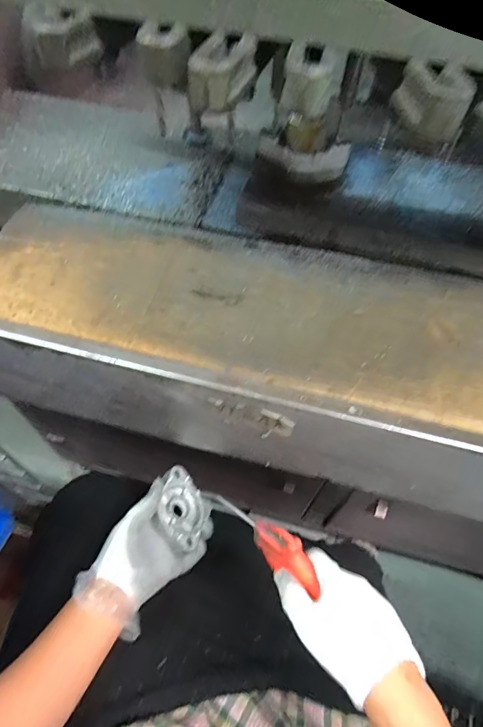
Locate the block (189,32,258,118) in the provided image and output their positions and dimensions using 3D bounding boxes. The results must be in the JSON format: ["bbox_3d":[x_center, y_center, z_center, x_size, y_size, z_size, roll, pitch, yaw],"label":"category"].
[{"bbox_3d":[-0.013,-0.190,0.267,0.032,0.029,0.057,13,56,6],"label":"block"}]

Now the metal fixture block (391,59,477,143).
[{"bbox_3d":[0.119,-0.164,0.253,0.031,0.027,0.049,1,55,-2],"label":"metal fixture block"}]

